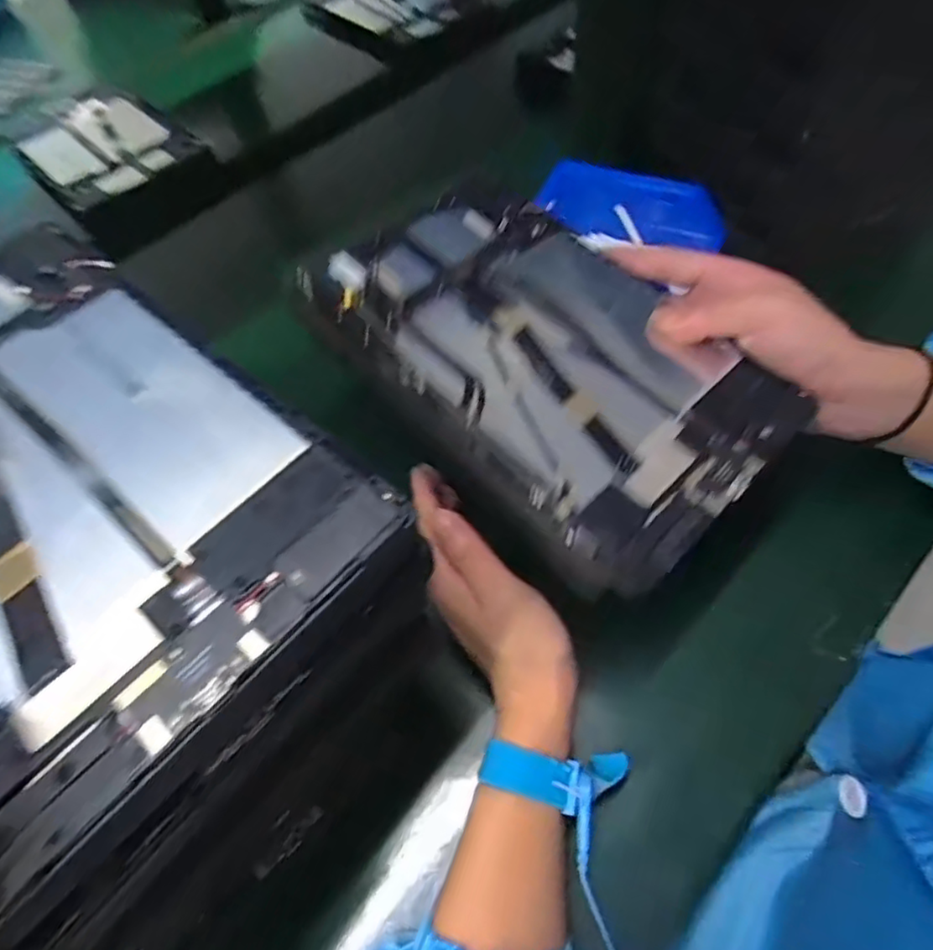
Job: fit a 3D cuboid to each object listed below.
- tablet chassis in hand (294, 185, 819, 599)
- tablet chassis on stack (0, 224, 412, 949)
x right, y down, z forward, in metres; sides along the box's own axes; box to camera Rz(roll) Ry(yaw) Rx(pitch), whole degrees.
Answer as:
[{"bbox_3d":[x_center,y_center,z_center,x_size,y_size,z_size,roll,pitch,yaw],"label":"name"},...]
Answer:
[{"bbox_3d":[0.039,-0.069,0.320,0.146,0.031,0.240,-40,63,-18],"label":"tablet chassis in hand"},{"bbox_3d":[-0.149,-0.004,0.209,0.236,0.008,0.144,36,67,23],"label":"tablet chassis on stack"}]

